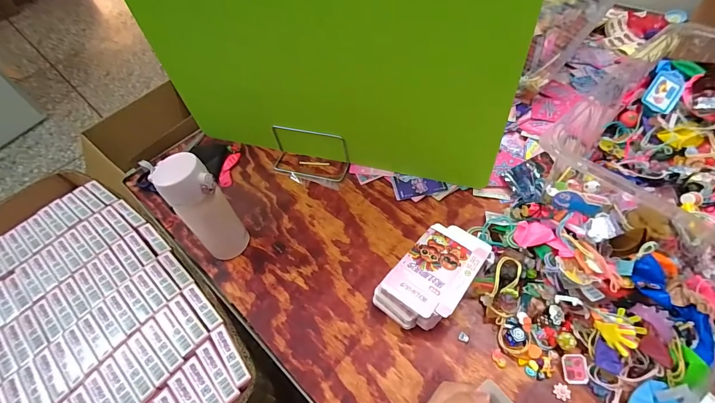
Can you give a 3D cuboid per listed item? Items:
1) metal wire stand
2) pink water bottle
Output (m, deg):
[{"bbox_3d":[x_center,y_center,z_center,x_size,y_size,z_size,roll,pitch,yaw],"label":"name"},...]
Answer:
[{"bbox_3d":[-0.098,-0.094,0.663,0.157,0.076,0.062,13,55,17],"label":"metal wire stand"},{"bbox_3d":[-0.232,0.011,0.521,0.066,0.189,0.073,-37,57,-20],"label":"pink water bottle"}]

